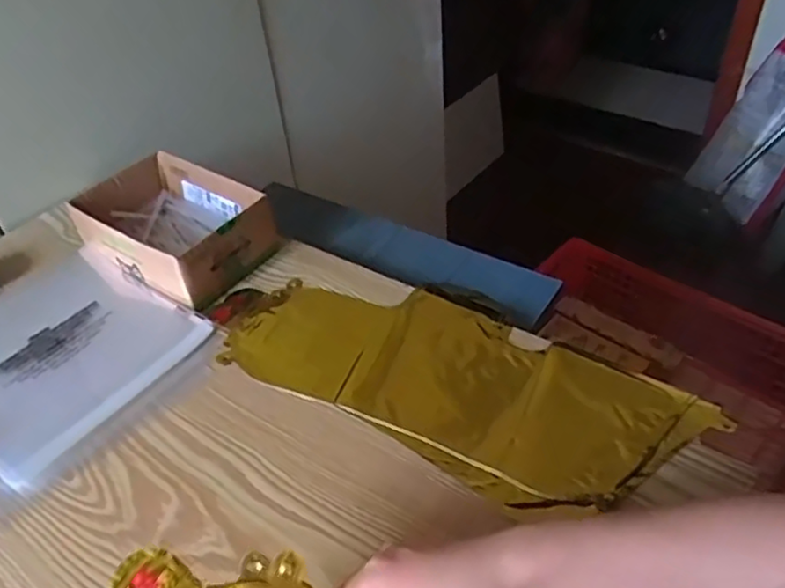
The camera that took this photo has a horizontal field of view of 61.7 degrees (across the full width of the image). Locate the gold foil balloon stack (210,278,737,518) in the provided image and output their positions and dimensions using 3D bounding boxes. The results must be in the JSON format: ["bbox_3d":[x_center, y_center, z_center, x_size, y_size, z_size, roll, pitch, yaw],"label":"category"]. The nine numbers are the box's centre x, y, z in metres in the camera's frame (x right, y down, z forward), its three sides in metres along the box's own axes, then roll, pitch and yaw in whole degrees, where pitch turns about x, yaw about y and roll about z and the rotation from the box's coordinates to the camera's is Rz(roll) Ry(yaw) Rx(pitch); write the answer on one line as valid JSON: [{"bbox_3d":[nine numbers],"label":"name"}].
[{"bbox_3d":[0.038,0.057,0.563,0.408,0.009,0.176,21,48,27],"label":"gold foil balloon stack"}]

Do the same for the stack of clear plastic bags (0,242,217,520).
[{"bbox_3d":[-0.311,0.052,0.604,0.252,0.014,0.210,29,53,33],"label":"stack of clear plastic bags"}]

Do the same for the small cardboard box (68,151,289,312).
[{"bbox_3d":[-0.224,-0.069,0.679,0.176,0.067,0.129,26,51,31],"label":"small cardboard box"}]

